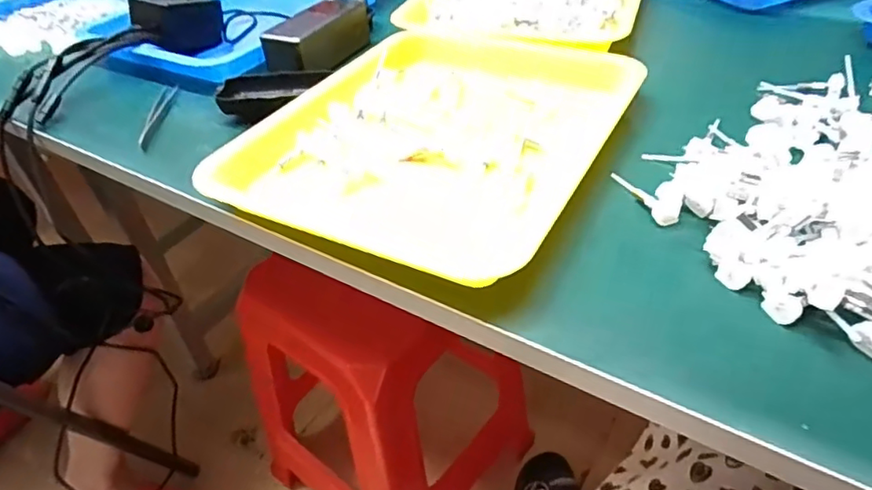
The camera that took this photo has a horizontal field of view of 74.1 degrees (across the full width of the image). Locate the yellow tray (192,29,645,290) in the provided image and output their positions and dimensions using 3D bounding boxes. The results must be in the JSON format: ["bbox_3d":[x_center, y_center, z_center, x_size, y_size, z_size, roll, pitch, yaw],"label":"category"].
[{"bbox_3d":[0.007,-0.101,0.483,0.251,0.031,0.307,17,46,24],"label":"yellow tray"}]

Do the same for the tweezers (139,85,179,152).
[{"bbox_3d":[-0.270,-0.125,0.564,0.012,0.013,0.117,-7,41,0],"label":"tweezers"}]

